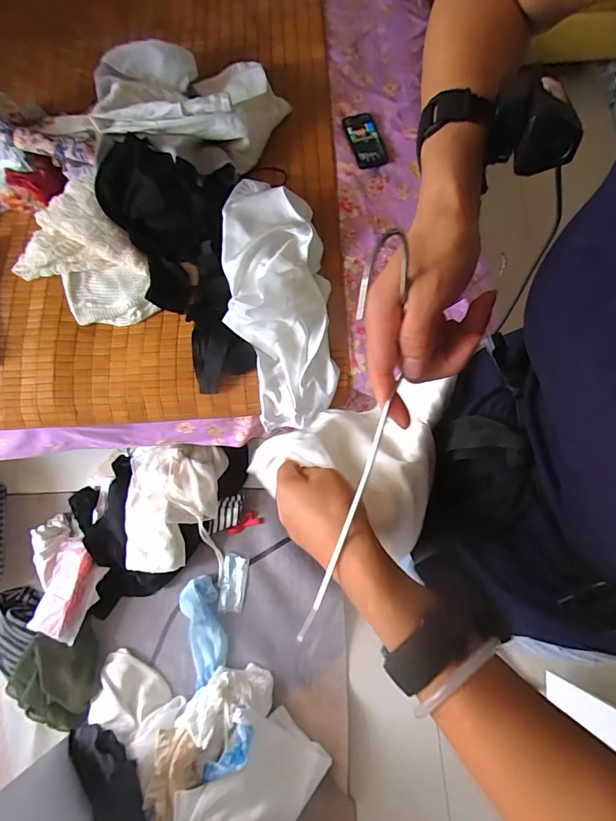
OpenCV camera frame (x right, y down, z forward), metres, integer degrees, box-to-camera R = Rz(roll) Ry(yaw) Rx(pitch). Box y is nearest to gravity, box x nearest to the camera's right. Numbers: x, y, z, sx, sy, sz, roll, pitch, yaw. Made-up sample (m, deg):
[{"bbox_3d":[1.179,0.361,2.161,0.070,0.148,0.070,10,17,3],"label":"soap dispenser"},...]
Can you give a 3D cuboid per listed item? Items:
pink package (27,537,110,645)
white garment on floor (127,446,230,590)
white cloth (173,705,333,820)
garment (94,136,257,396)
[{"bbox_3d":[-0.640,0.471,1.113,0.148,0.048,0.233,17,75,7],"label":"pink package"},{"bbox_3d":[-0.376,0.279,1.192,0.272,0.101,0.355,-1,74,2],"label":"white garment on floor"},{"bbox_3d":[-0.152,0.891,0.930,0.242,0.194,0.347,39,79,12],"label":"white cloth"},{"bbox_3d":[-0.250,-0.333,0.925,0.268,0.091,0.561,-21,87,-4],"label":"garment"}]

